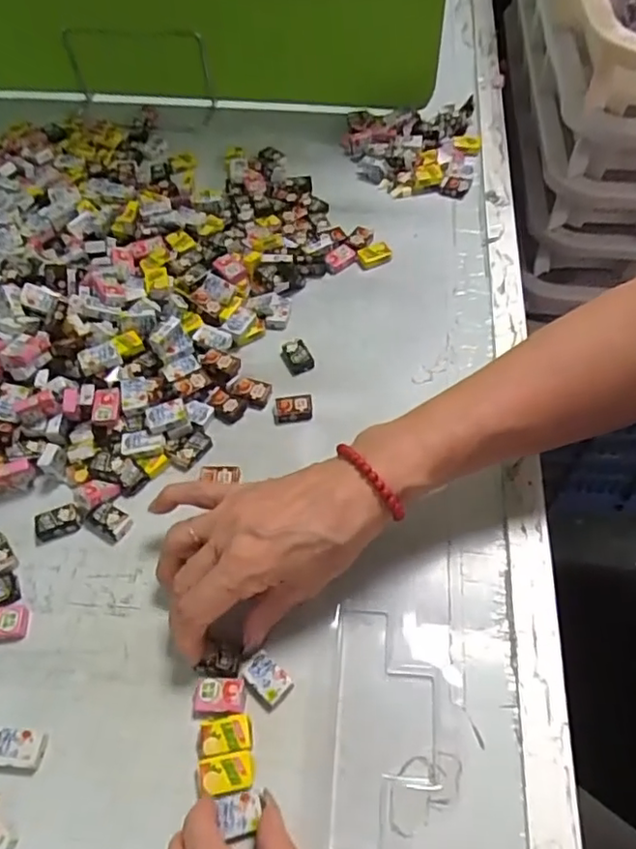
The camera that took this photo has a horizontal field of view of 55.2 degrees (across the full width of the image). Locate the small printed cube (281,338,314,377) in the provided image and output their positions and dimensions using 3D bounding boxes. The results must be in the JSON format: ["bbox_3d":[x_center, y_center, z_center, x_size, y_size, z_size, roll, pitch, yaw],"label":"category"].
[{"bbox_3d":[-0.015,-0.051,0.451,0.020,0.005,0.028,-21,59,-11],"label":"small printed cube"}]

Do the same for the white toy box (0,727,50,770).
[{"bbox_3d":[-0.156,0.167,0.314,0.029,0.006,0.017,4,58,5],"label":"white toy box"}]

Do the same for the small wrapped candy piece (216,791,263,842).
[{"bbox_3d":[-0.037,0.187,0.292,0.020,0.004,0.019,-13,58,-6],"label":"small wrapped candy piece"}]

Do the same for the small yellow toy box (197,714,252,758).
[{"bbox_3d":[-0.048,0.159,0.312,0.027,0.004,0.017,-9,58,-4],"label":"small yellow toy box"}]

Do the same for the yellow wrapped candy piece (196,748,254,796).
[{"bbox_3d":[-0.047,0.174,0.303,0.028,0.004,0.017,-9,58,-4],"label":"yellow wrapped candy piece"}]

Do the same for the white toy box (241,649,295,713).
[{"bbox_3d":[-0.028,0.136,0.326,0.019,0.005,0.028,-38,64,-20],"label":"white toy box"}]

